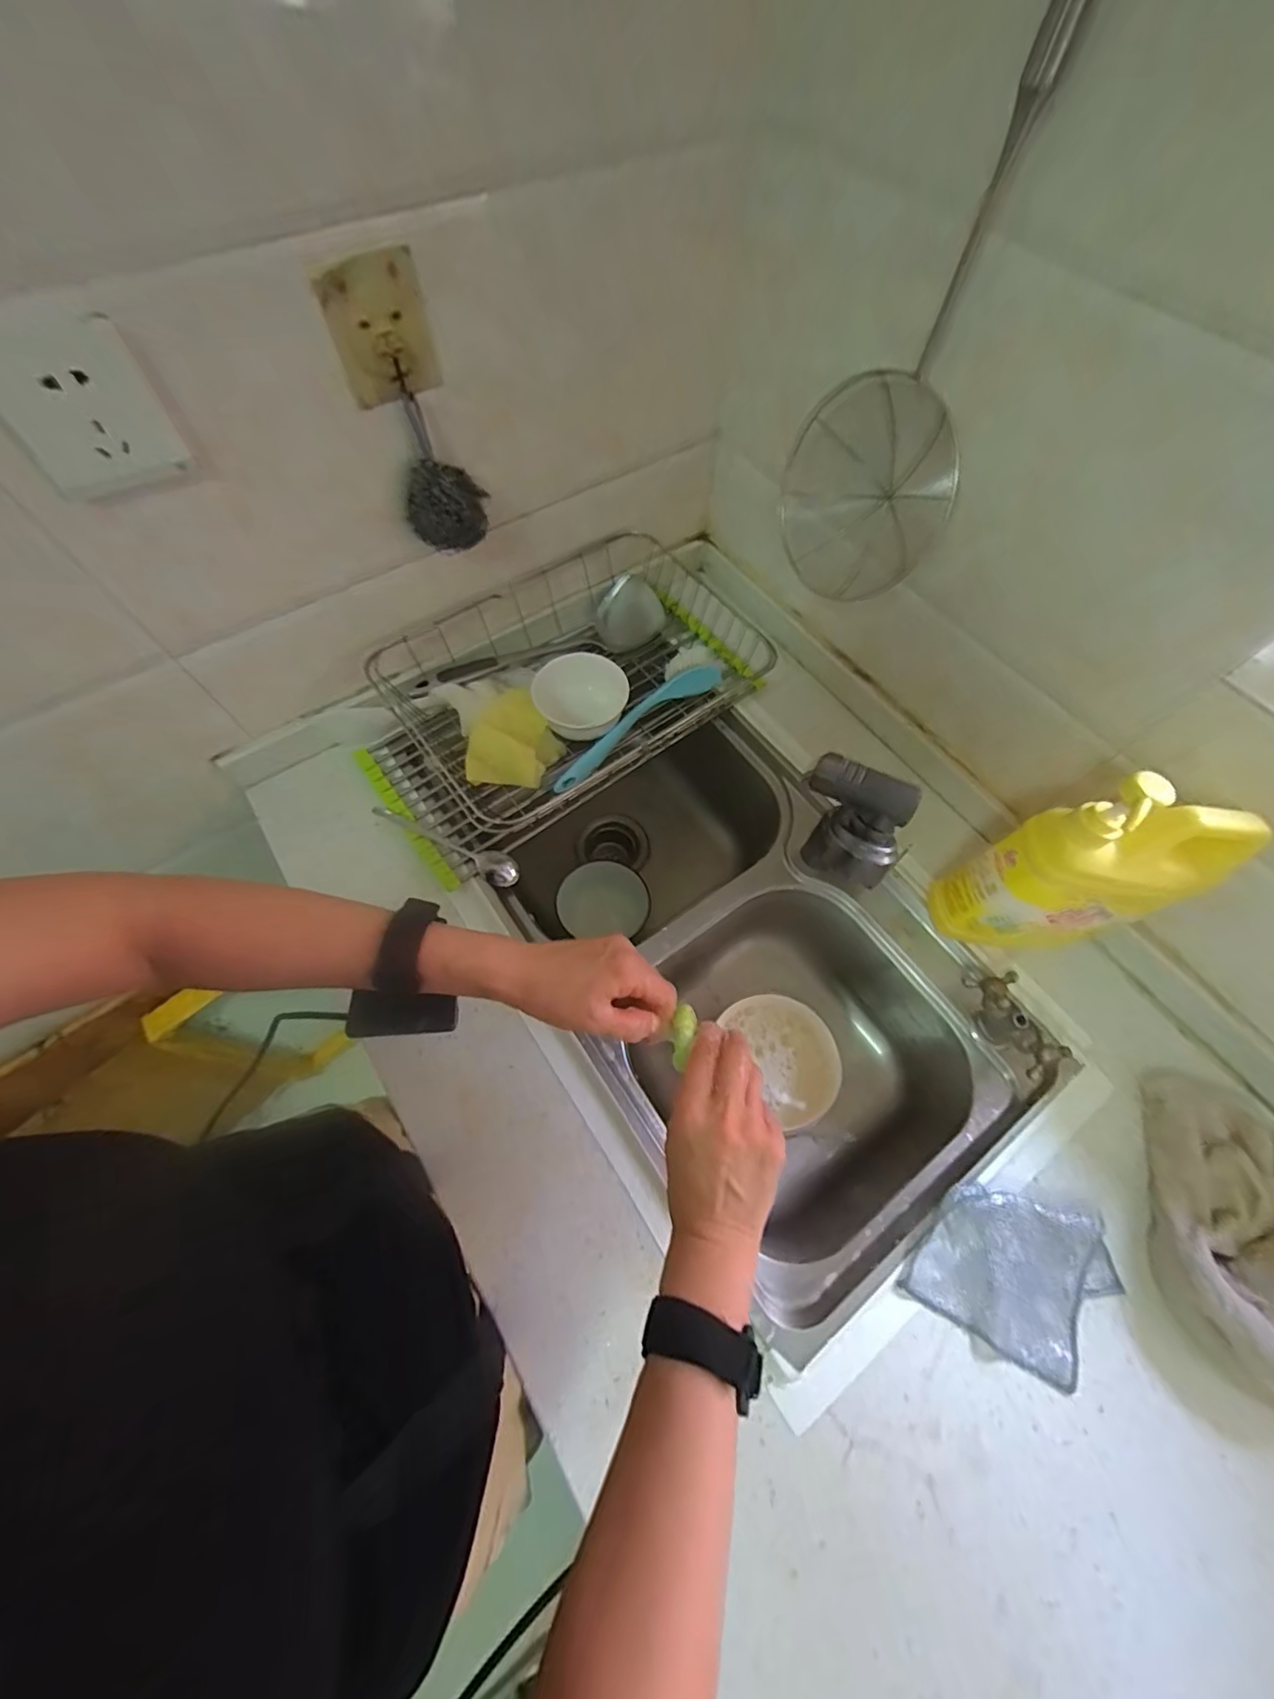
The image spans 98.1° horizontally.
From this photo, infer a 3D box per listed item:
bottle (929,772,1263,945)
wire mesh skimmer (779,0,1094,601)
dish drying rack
[{"bbox_3d":[0.375,0.016,0.459,0.155,0.210,0.078,-8,65,-5],"label":"bottle"},{"bbox_3d":[0.218,-0.393,0.402,0.087,0.412,0.154,-27,68,-13],"label":"wire mesh skimmer"},{"bbox_3d":[-0.093,-0.186,0.650,0.452,0.107,0.254,-30,69,-14],"label":"dish drying rack"}]

